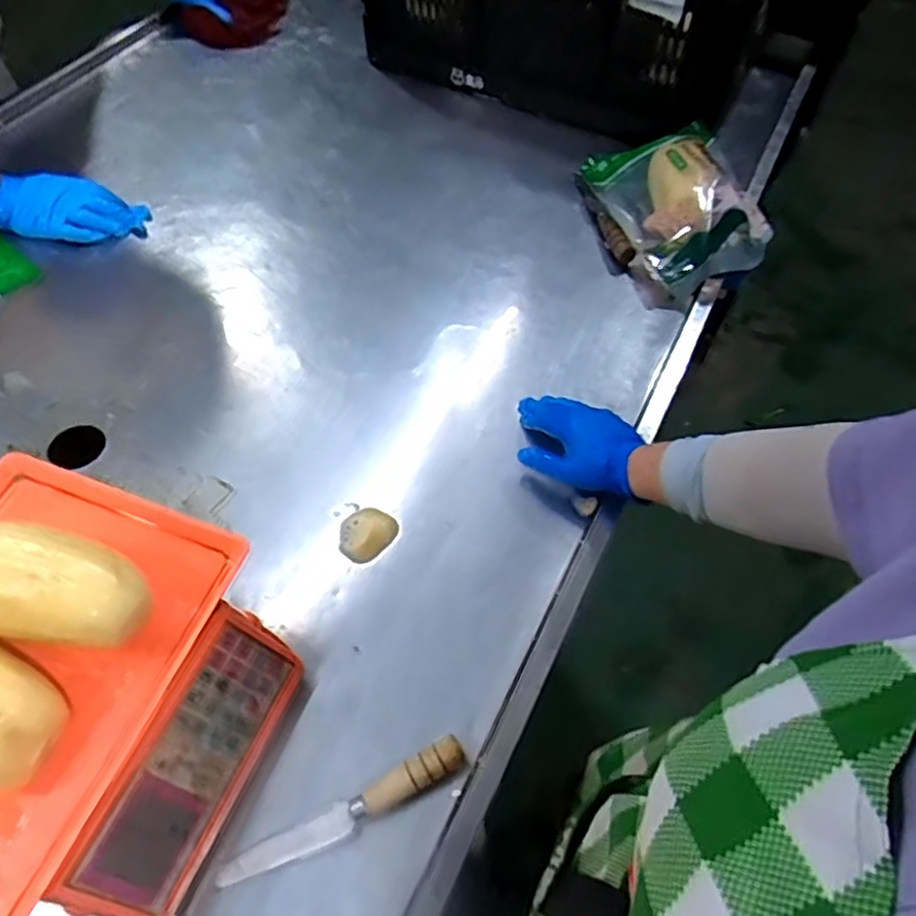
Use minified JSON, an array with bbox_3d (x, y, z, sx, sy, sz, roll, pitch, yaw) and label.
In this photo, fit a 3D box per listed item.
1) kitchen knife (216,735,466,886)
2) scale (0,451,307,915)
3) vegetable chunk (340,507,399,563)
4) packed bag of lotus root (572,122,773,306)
[{"bbox_3d":[-0.088,0.281,0.521,0.202,0.027,0.026,-24,61,-15],"label":"kitchen knife"},{"bbox_3d":[-0.308,0.187,0.518,0.296,0.132,0.300,18,58,12],"label":"scale"},{"bbox_3d":[-0.094,0.075,0.668,0.051,0.013,0.058,35,63,21],"label":"vegetable chunk"},{"bbox_3d":[0.294,-0.356,0.907,0.180,0.091,0.299,-7,58,-6],"label":"packed bag of lotus root"}]

